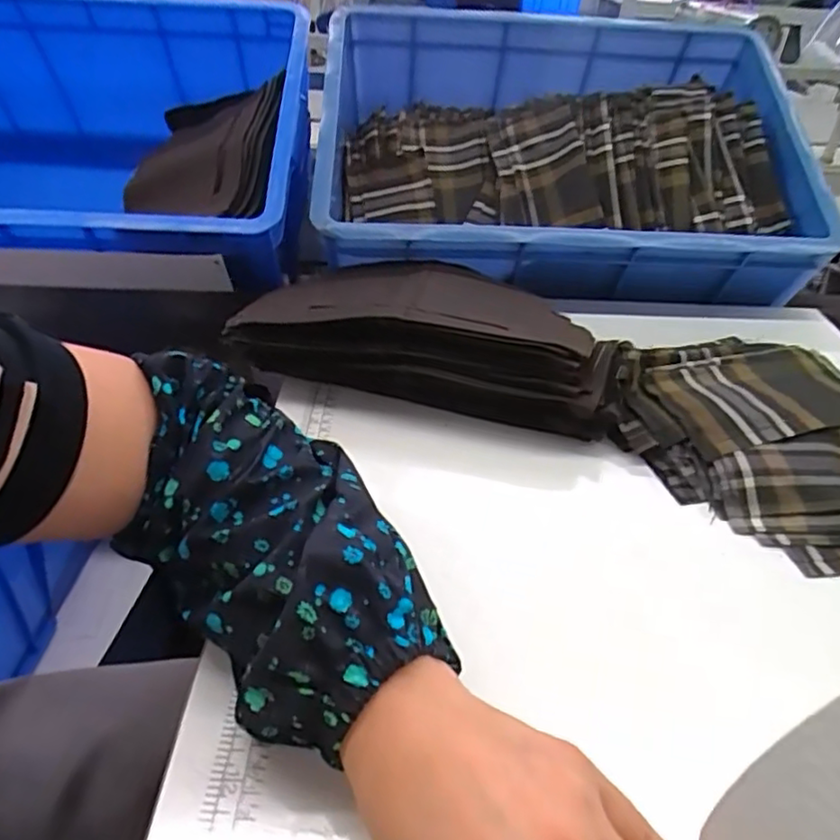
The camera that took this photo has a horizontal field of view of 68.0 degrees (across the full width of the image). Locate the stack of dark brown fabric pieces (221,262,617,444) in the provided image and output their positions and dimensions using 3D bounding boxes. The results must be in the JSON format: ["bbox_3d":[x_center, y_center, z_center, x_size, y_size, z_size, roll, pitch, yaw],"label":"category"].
[{"bbox_3d":[0.010,-0.080,0.537,0.298,0.066,0.181,10,36,10],"label":"stack of dark brown fabric pieces"}]

